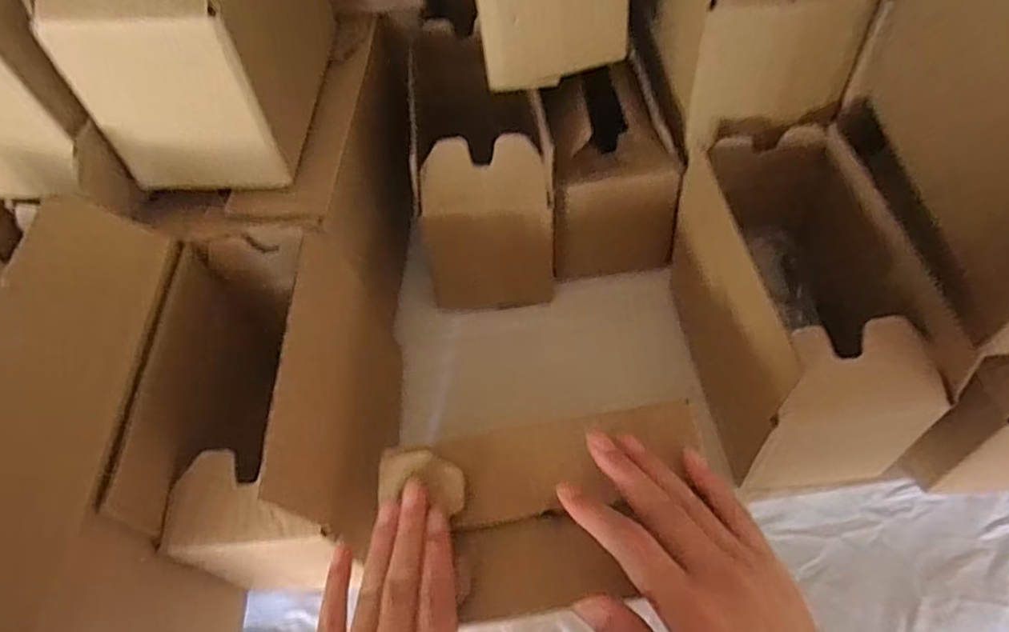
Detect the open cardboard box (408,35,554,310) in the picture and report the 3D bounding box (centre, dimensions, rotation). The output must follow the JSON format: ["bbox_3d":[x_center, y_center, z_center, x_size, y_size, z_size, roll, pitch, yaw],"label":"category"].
[{"bbox_3d":[-0.014,-0.119,0.511,0.097,0.140,0.169,-4,56,3],"label":"open cardboard box"}]

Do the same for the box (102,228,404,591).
[{"bbox_3d":[-0.138,0.056,0.397,0.108,0.147,0.195,-6,55,2],"label":"box"}]

